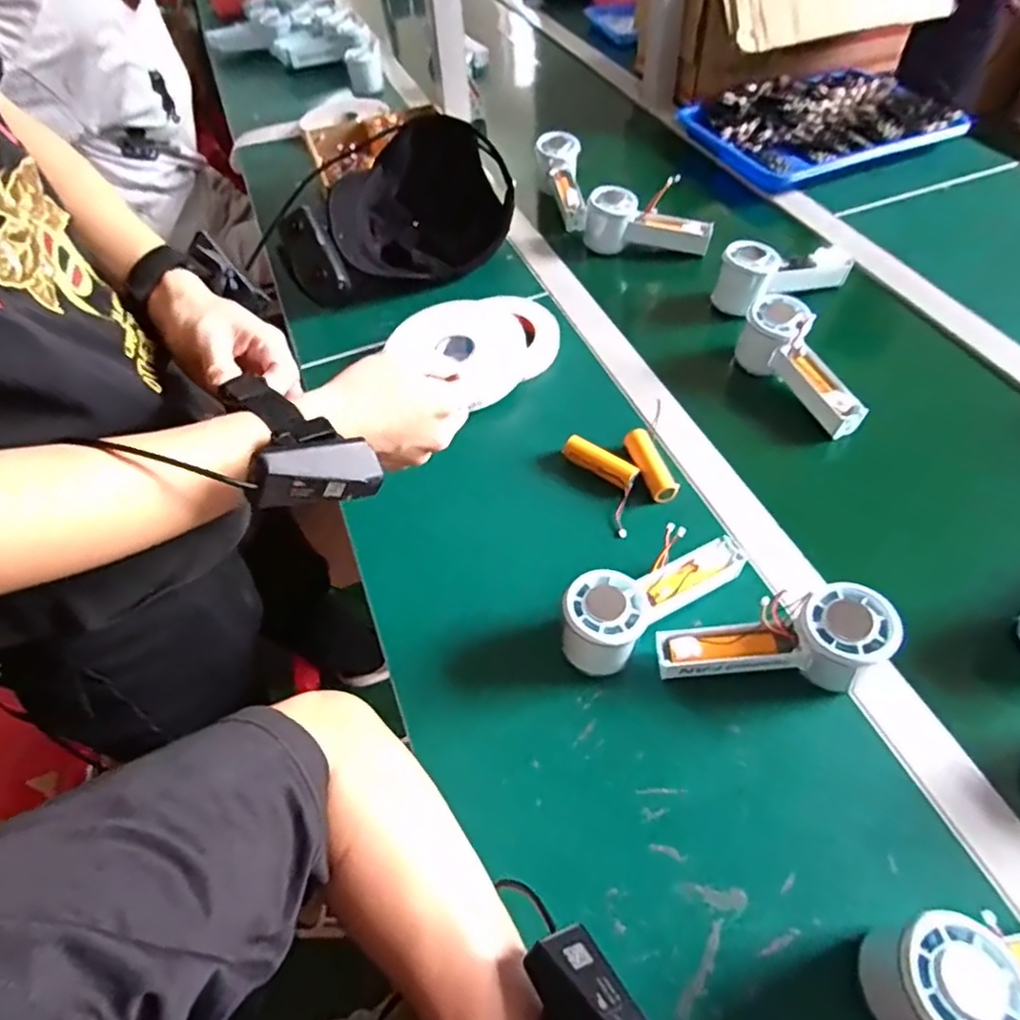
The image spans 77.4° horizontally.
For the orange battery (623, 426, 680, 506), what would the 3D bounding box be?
[{"bbox_3d":[0.123,-0.039,0.563,0.023,0.023,0.072,-17,54,-9],"label":"orange battery"}]

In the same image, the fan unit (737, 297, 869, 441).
[{"bbox_3d":[0.280,-0.133,0.611,0.046,0.067,0.151,-24,69,-12],"label":"fan unit"}]

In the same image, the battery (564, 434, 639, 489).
[{"bbox_3d":[0.080,-0.041,0.571,0.071,0.023,0.022,29,60,23],"label":"battery"}]

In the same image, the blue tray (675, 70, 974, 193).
[{"bbox_3d":[0.439,-0.557,0.906,0.316,0.038,0.257,-21,54,-11],"label":"blue tray"}]

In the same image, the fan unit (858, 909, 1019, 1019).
[{"bbox_3d":[0.261,0.236,0.330,0.152,0.066,0.052,-9,53,-3],"label":"fan unit"}]

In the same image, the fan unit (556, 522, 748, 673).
[{"bbox_3d":[0.104,0.060,0.472,0.152,0.061,0.057,-33,58,-20],"label":"fan unit"}]

